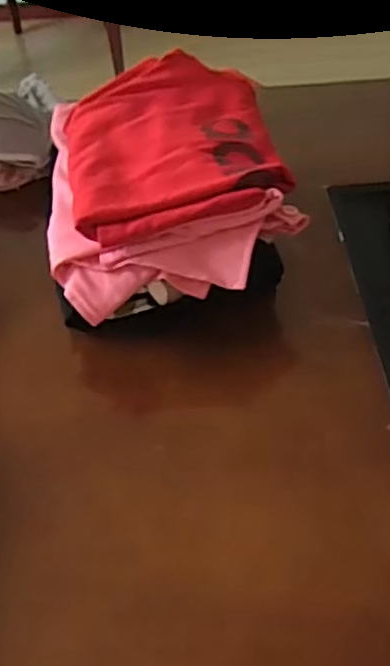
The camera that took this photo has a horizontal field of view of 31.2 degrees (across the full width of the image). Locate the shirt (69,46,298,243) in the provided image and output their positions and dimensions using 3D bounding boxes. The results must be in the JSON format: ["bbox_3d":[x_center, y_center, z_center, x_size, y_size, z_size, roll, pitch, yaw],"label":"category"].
[{"bbox_3d":[-0.020,-0.157,0.554,0.160,0.030,0.207,-10,44,-5],"label":"shirt"}]

